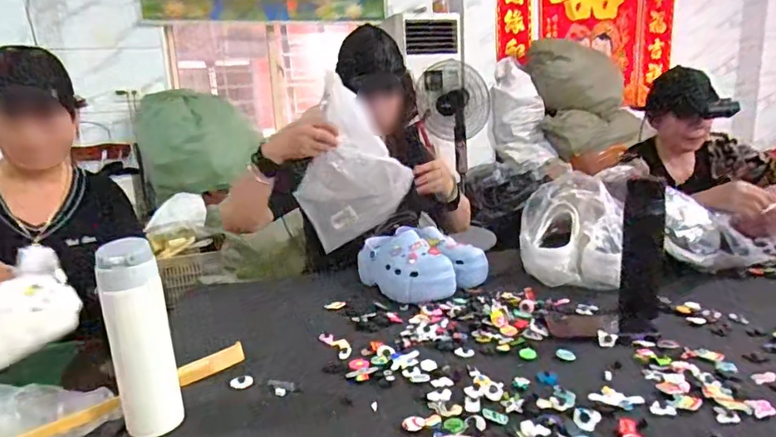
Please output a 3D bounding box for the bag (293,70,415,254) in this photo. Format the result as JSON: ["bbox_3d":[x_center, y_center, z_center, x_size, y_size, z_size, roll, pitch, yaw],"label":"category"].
[{"bbox_3d":[-0.073,-0.112,1.088,0.241,0.344,0.057,1,13,15],"label":"bag"}]

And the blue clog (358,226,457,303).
[{"bbox_3d":[0.035,0.090,1.028,0.105,0.105,0.210,-10,14,-31],"label":"blue clog"}]

